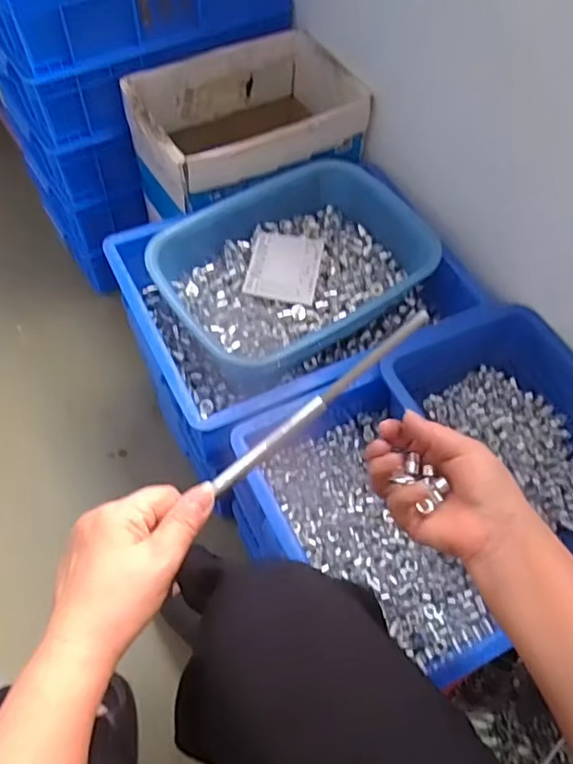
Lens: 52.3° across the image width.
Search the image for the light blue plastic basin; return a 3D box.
[{"bbox_3d":[0.006,-0.151,0.772,0.333,0.083,0.244,-30,65,-20],"label":"light blue plastic basin"}]

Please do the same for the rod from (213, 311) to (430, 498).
[{"bbox_3d":[0.025,0.012,0.396,0.183,0.011,0.012,-39,68,-6],"label":"rod"}]

